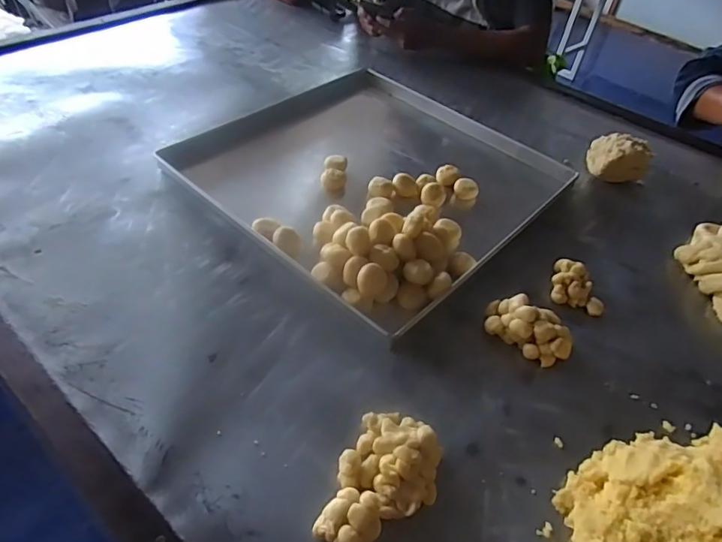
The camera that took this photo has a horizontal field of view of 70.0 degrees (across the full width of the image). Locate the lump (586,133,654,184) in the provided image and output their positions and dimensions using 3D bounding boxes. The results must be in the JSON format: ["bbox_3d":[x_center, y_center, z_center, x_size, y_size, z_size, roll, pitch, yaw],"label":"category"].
[{"bbox_3d":[0.462,-0.203,0.925,0.104,0.070,0.077,24,48,17],"label":"lump"}]

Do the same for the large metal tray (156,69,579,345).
[{"bbox_3d":[0.031,-0.176,0.871,0.502,0.030,0.548,35,52,25],"label":"large metal tray"}]

